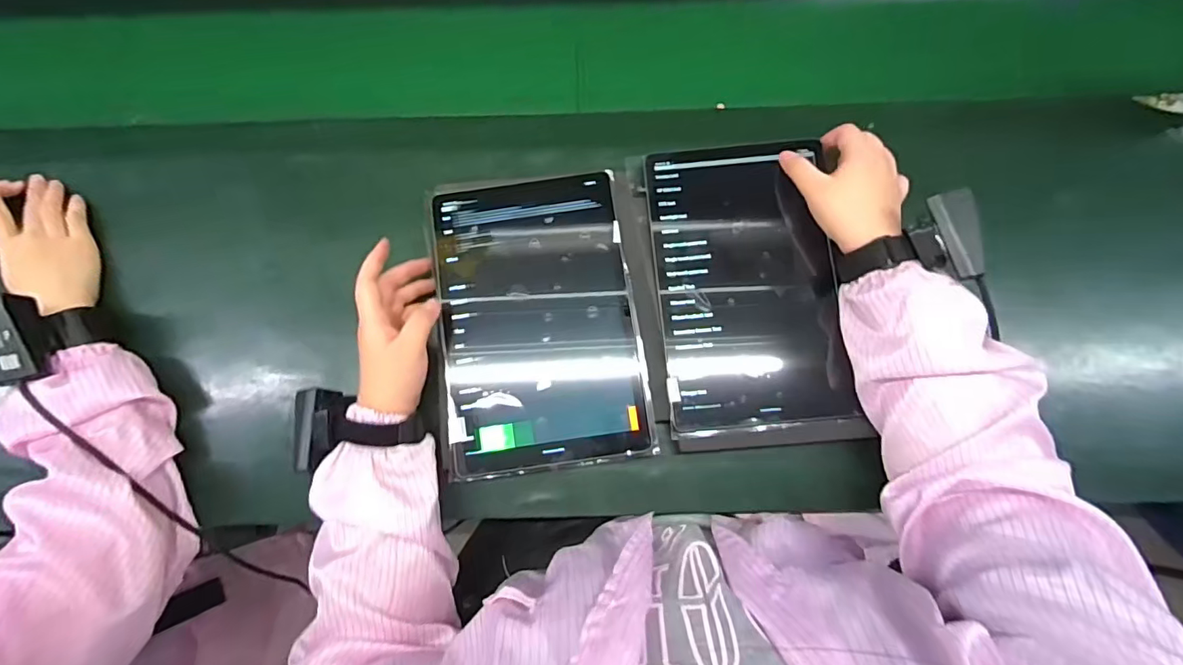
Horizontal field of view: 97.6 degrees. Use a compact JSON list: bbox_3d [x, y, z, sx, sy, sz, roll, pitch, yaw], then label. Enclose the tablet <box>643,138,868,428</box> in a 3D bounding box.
[{"bbox_3d":[0.137,-0.047,0.462,0.155,0.014,0.255,-4,79,1],"label":"tablet"}]

